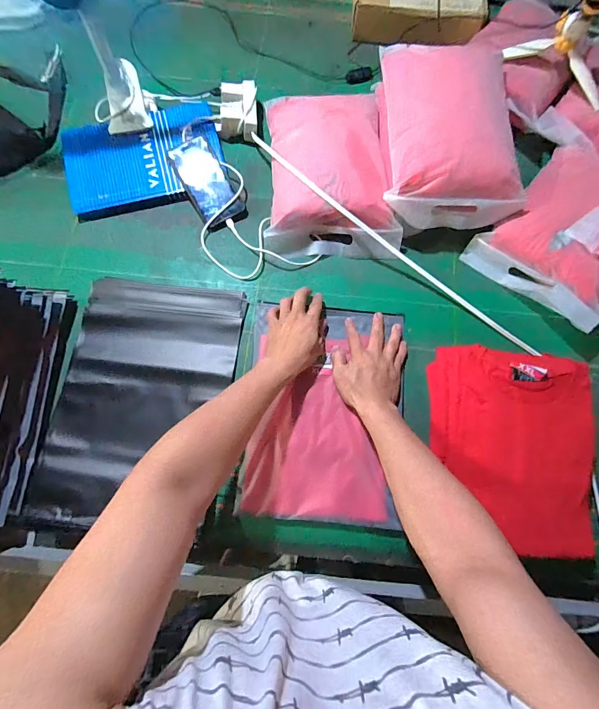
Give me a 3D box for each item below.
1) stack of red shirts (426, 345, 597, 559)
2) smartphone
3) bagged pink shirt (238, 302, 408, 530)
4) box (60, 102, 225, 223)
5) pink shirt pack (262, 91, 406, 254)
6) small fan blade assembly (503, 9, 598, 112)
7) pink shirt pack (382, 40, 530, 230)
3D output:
[{"bbox_3d":[0.315,0.138,0.535,0.231,0.081,0.284,7,74,0],"label":"stack of red shirts"},{"bbox_3d":[-0.172,-0.319,0.668,0.078,0.010,0.162,-28,88,-6],"label":"smartphone"},{"bbox_3d":[0.046,0.084,0.579,0.248,0.019,0.338,4,74,0],"label":"bagged pink shirt"},{"bbox_3d":[-0.292,-0.368,0.682,0.286,0.037,0.186,-15,75,-5],"label":"box"},{"bbox_3d":[0.059,-0.334,0.650,0.235,0.077,0.310,1,74,-1],"label":"pink shirt pack"},{"bbox_3d":[0.491,-0.542,0.659,0.198,0.087,0.058,36,77,8],"label":"small fan blade assembly"},{"bbox_3d":[0.258,-0.379,0.609,0.233,0.097,0.292,0,74,-1],"label":"pink shirt pack"}]

